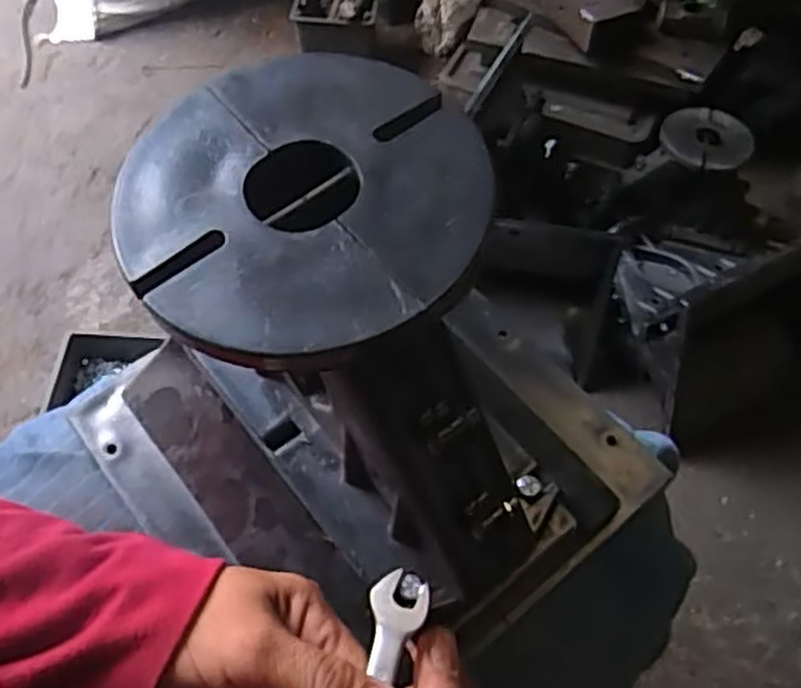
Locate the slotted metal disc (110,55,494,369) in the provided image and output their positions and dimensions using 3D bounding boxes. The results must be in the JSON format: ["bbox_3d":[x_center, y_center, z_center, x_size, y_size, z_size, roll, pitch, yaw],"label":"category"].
[{"bbox_3d":[-0.030,-0.047,0.247,0.111,0.014,0.113,1,56,-1],"label":"slotted metal disc"}]

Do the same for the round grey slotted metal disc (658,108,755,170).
[{"bbox_3d":[0.409,-0.278,1.060,0.119,0.018,0.118,6,53,8],"label":"round grey slotted metal disc"}]

